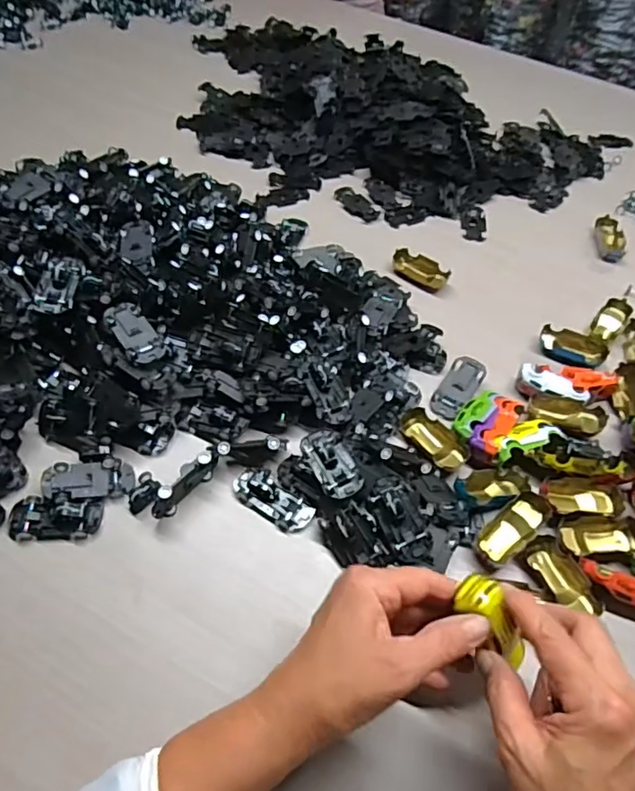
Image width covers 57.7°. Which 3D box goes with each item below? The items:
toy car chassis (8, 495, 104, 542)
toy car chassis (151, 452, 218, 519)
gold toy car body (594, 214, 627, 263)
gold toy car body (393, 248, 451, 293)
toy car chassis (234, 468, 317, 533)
[{"bbox_3d":[-0.193,0.090,0.422,0.064,0.013,0.032,6,53,-1],"label":"toy car chassis"},{"bbox_3d":[-0.099,0.067,0.436,0.008,0.033,0.062,34,57,19],"label":"toy car chassis"},{"bbox_3d":[0.346,-0.184,0.679,0.031,0.017,0.062,7,53,0],"label":"gold toy car body"},{"bbox_3d":[0.111,-0.136,0.624,0.062,0.016,0.032,26,55,14],"label":"gold toy car body"},{"bbox_3d":[-0.034,0.078,0.442,0.065,0.017,0.029,32,56,18],"label":"toy car chassis"}]

